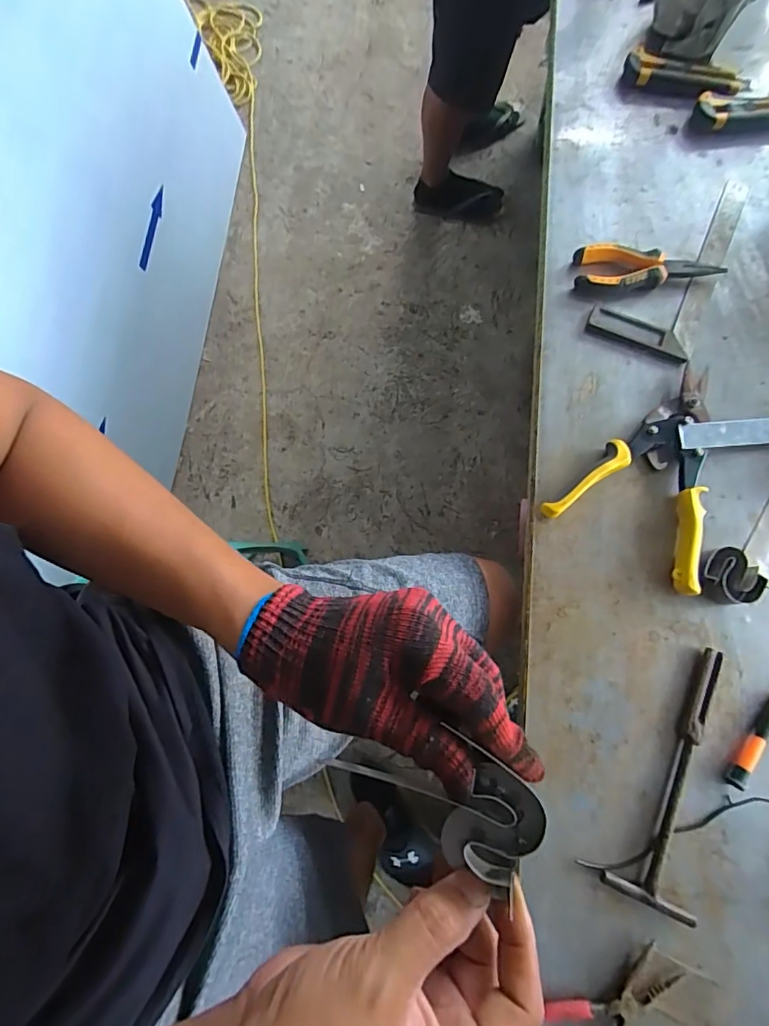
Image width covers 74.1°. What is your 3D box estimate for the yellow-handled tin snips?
[{"bbox_3d":[0.279,-0.051,0.512,0.151,0.028,0.213,31,80,9],"label":"yellow-handled tin snips"}]

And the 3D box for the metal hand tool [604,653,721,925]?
[{"bbox_3d":[0.270,0.234,0.452,0.069,0.012,0.222,26,79,8],"label":"metal hand tool"}]

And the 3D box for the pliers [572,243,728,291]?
[{"bbox_3d":[0.293,-0.273,0.564,0.157,0.020,0.057,2,77,3],"label":"pliers"}]

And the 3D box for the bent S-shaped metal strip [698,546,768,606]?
[{"bbox_3d":[0.324,0.062,0.483,0.052,0.028,0.044,41,82,11],"label":"bent S-shaped metal strip"}]

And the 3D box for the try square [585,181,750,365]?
[{"bbox_3d":[0.325,-0.291,0.575,0.109,0.010,0.255,24,79,8],"label":"try square"}]

